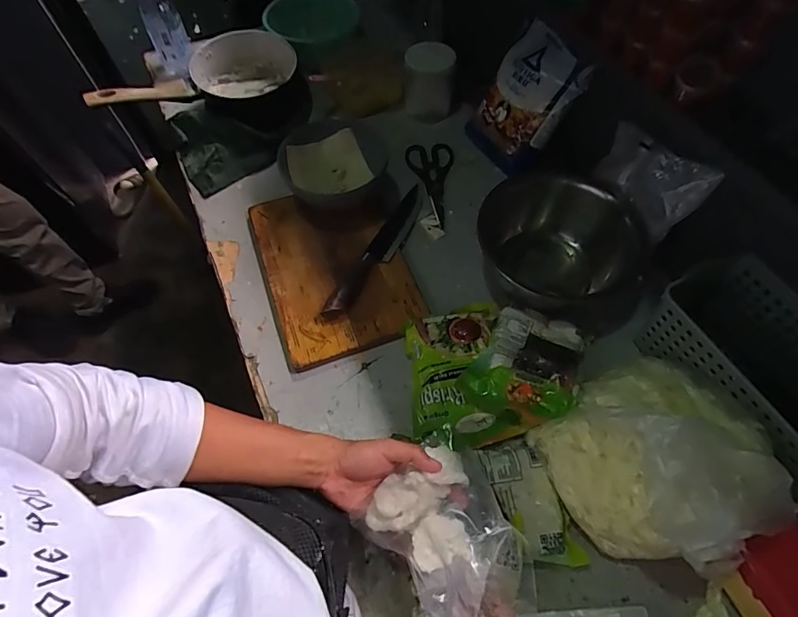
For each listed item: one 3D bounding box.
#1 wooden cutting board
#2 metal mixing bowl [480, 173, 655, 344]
[{"bbox_3d":[-0.099,-0.066,0.639,0.200,0.021,0.284,-20,62,-10],"label":"wooden cutting board"},{"bbox_3d":[0.225,-0.075,0.591,0.182,0.101,0.228,-32,65,-16],"label":"metal mixing bowl"}]

